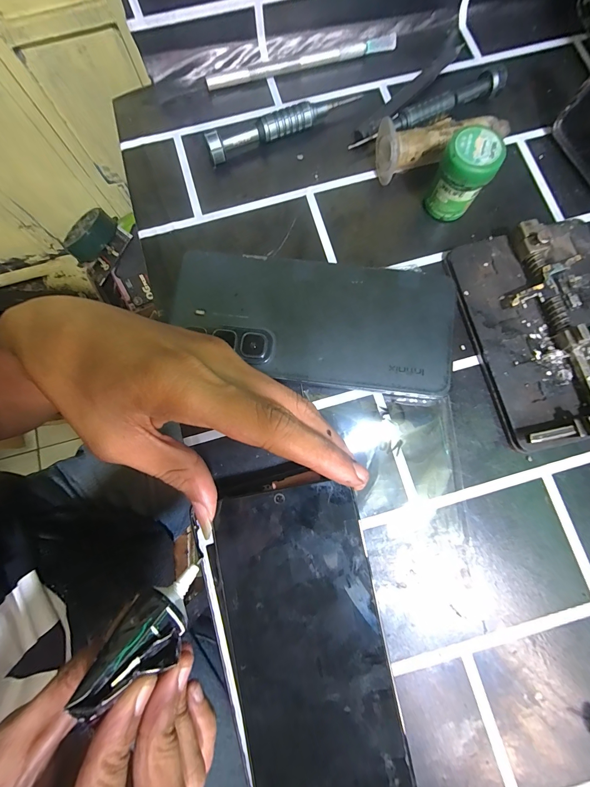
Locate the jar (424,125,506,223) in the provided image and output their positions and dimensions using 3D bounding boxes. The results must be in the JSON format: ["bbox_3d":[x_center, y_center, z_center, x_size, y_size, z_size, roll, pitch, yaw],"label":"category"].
[{"bbox_3d":[0.099,-0.128,0.190,0.029,0.042,0.027,0,79,0],"label":"jar"}]

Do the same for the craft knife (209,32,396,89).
[{"bbox_3d":[0.005,-0.239,0.228,0.139,0.007,0.007,-16,80,-2],"label":"craft knife"}]

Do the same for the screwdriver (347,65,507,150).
[{"bbox_3d":[0.089,-0.190,0.214,0.111,0.016,0.012,-24,80,-4],"label":"screwdriver"}]

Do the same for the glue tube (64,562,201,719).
[{"bbox_3d":[-0.058,0.098,0.131,0.026,0.059,0.012,39,119,7],"label":"glue tube"}]

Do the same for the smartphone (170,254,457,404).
[{"bbox_3d":[0.010,-0.042,0.189,0.163,0.011,0.073,8,79,2],"label":"smartphone"}]

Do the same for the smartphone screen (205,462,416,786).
[{"bbox_3d":[0.004,0.123,0.150,0.075,0.006,0.171,-12,83,3],"label":"smartphone screen"}]

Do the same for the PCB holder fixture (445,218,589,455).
[{"bbox_3d":[0.151,-0.040,0.183,0.090,0.022,0.125,-15,80,-2],"label":"PCB holder fixture"}]

